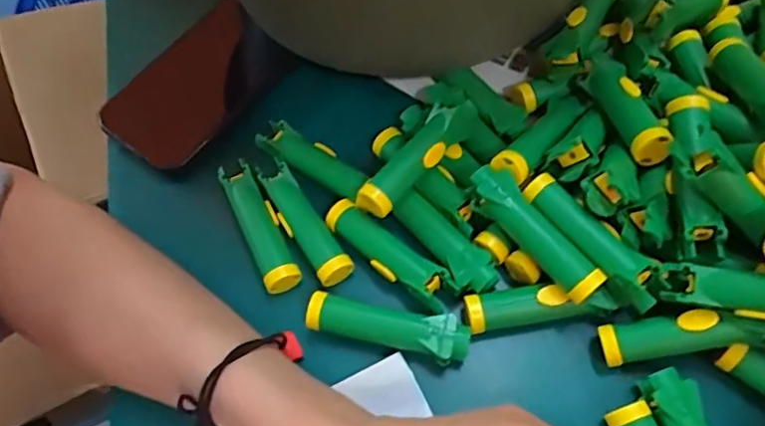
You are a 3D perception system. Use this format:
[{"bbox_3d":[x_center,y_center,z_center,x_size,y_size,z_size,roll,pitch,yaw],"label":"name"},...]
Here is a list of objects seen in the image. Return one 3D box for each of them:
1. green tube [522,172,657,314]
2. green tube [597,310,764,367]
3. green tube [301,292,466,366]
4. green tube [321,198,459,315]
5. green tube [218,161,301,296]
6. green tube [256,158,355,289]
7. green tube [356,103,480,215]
[{"bbox_3d":[0.103,0.015,0.283,0.020,0.021,0.078,-33,65,-14],"label":"green tube"},{"bbox_3d":[0.140,0.058,0.264,0.073,0.018,0.018,-13,59,22],"label":"green tube"},{"bbox_3d":[0.002,0.058,0.286,0.080,0.019,0.021,10,62,8],"label":"green tube"},{"bbox_3d":[0.004,0.022,0.304,0.023,0.021,0.079,-42,67,-18],"label":"green tube"},{"bbox_3d":[-0.068,0.007,0.315,0.020,0.019,0.075,-25,63,-10],"label":"green tube"},{"bbox_3d":[-0.043,0.007,0.315,0.019,0.022,0.071,-31,64,-14],"label":"green tube"},{"bbox_3d":[0.020,-0.030,0.312,0.021,0.020,0.081,40,70,21],"label":"green tube"}]

